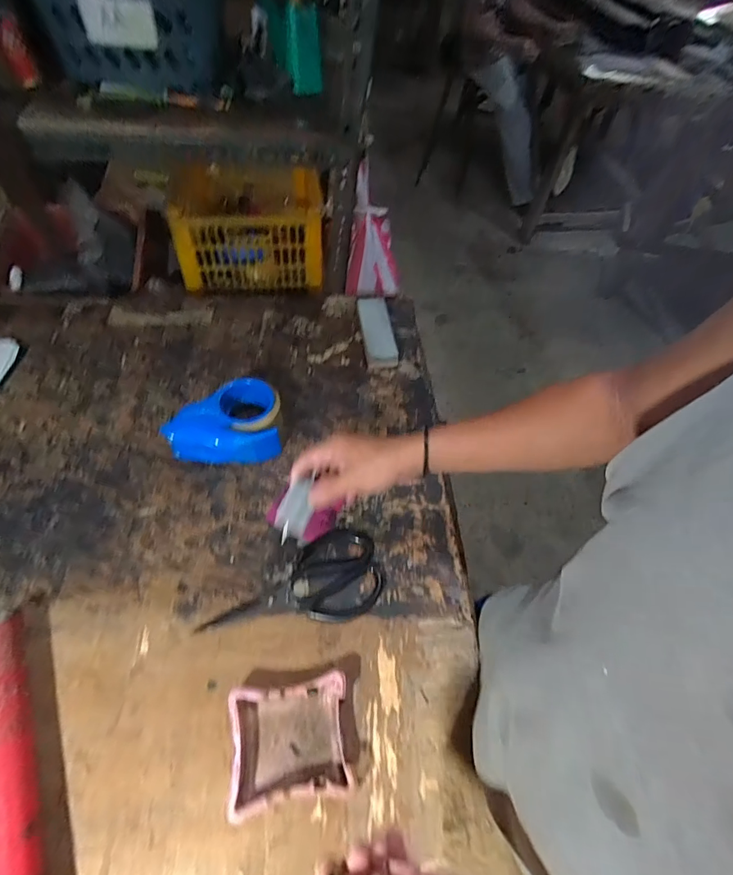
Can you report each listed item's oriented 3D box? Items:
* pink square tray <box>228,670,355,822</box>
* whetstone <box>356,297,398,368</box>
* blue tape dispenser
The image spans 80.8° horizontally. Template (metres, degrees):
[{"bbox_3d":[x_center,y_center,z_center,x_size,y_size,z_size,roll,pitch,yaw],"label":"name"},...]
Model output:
[{"bbox_3d":[-0.076,0.304,0.433,0.111,0.032,0.100,-5,56,-8],"label":"pink square tray"},{"bbox_3d":[0.020,-0.188,0.760,0.061,0.028,0.142,-6,71,-9],"label":"whetstone"},{"bbox_3d":[-0.203,-0.021,0.631,0.150,0.062,0.113,-3,55,-7],"label":"blue tape dispenser"}]

